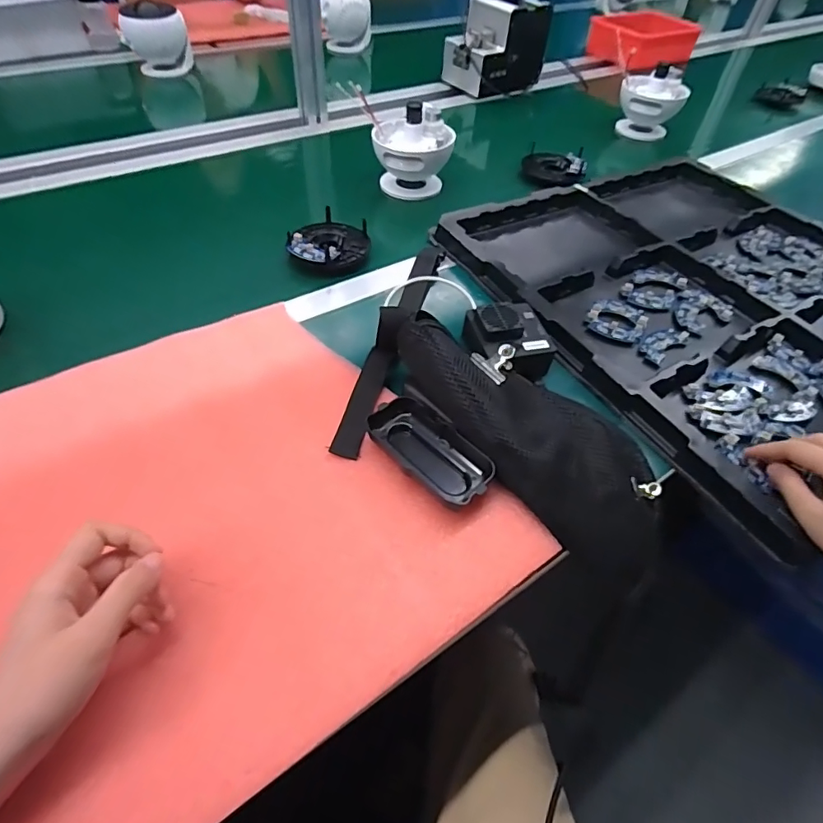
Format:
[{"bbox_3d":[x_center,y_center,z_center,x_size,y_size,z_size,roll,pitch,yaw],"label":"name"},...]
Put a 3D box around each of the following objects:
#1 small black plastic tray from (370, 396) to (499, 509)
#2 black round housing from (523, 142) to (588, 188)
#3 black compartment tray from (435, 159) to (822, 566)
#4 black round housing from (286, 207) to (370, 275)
[{"bbox_3d":[0.017,0.033,0.407,0.048,0.024,0.110,-32,59,-31],"label":"small black plastic tray"},{"bbox_3d":[0.237,-0.395,0.804,0.083,0.038,0.101,-17,52,-22],"label":"black round housing"},{"bbox_3d":[0.377,-0.147,0.608,0.523,0.045,0.527,-21,54,-25],"label":"black compartment tray"},{"bbox_3d":[-0.098,-0.207,0.612,0.088,0.025,0.121,19,48,9],"label":"black round housing"}]

